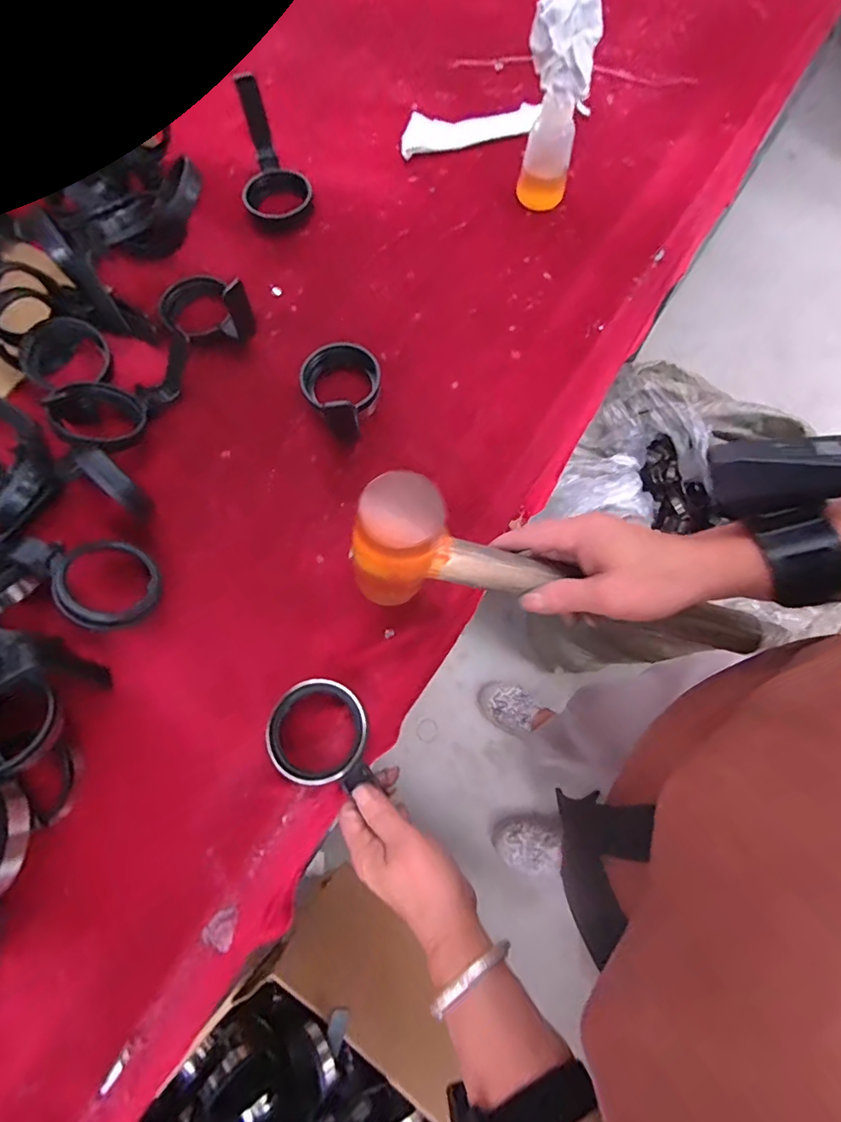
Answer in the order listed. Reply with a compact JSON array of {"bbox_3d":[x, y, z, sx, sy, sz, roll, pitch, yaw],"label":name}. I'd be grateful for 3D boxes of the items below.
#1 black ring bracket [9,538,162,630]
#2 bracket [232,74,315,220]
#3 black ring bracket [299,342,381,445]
[{"bbox_3d":[-0.247,0.018,0.371,0.092,0.019,0.070,4,59,-30],"label":"black ring bracket"},{"bbox_3d":[-0.162,-0.418,0.518,0.071,0.043,0.129,-21,97,-5],"label":"bracket"},{"bbox_3d":[-0.073,-0.155,0.447,0.065,0.029,0.083,19,74,7],"label":"black ring bracket"}]

